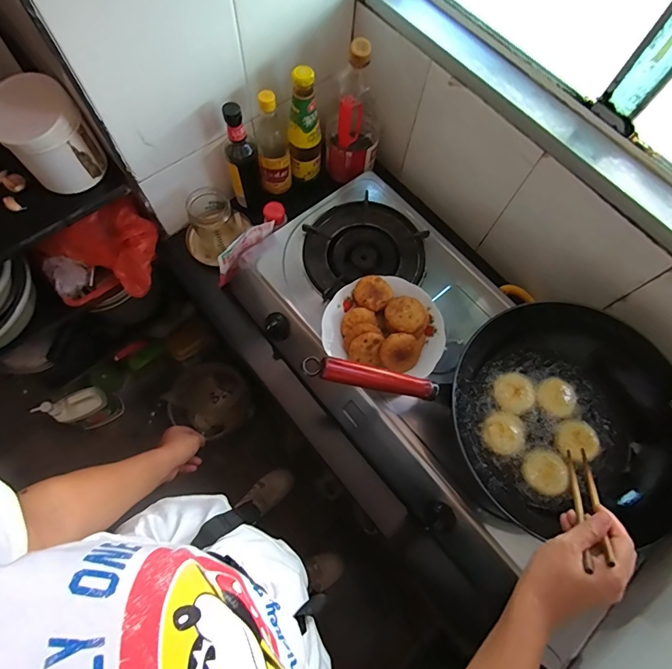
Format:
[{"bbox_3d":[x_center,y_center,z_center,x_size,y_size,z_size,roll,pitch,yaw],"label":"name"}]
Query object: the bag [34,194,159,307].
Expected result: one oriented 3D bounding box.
[{"bbox_3d":[-0.451,-0.145,0.782,0.207,0.141,0.134,-21,72,-10],"label":"bag"}]

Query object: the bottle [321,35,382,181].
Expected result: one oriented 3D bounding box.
[{"bbox_3d":[0.034,-0.421,0.766,0.108,0.240,0.119,2,70,-2],"label":"bottle"}]

